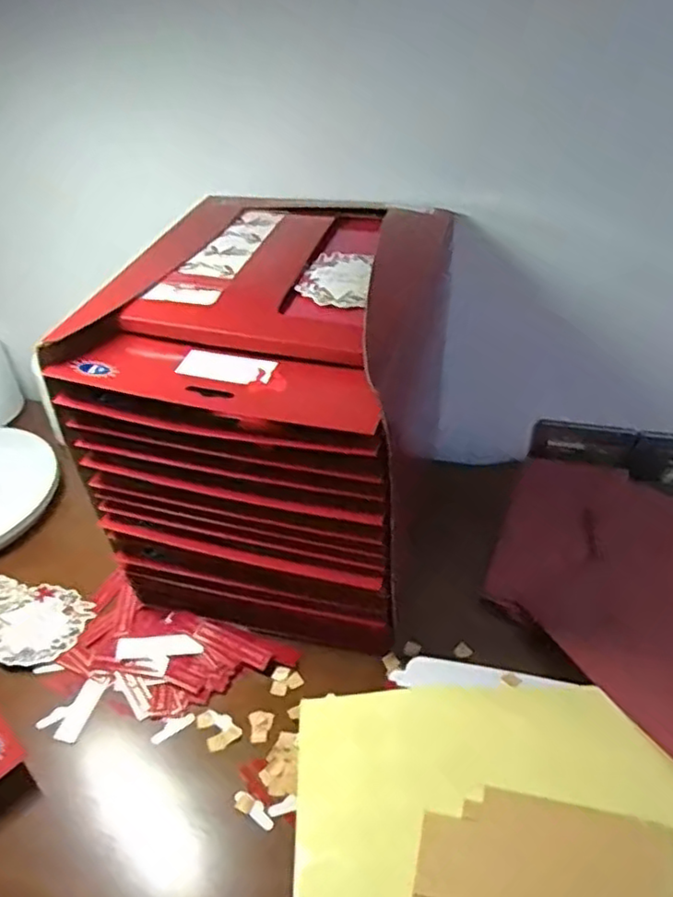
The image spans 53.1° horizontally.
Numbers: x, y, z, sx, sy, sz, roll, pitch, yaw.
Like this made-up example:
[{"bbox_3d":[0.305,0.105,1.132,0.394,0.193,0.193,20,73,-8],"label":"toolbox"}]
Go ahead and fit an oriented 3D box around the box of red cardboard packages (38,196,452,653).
[{"bbox_3d":[-0.041,-0.037,0.476,0.194,0.185,0.213,9,42,13],"label":"box of red cardboard packages"}]

